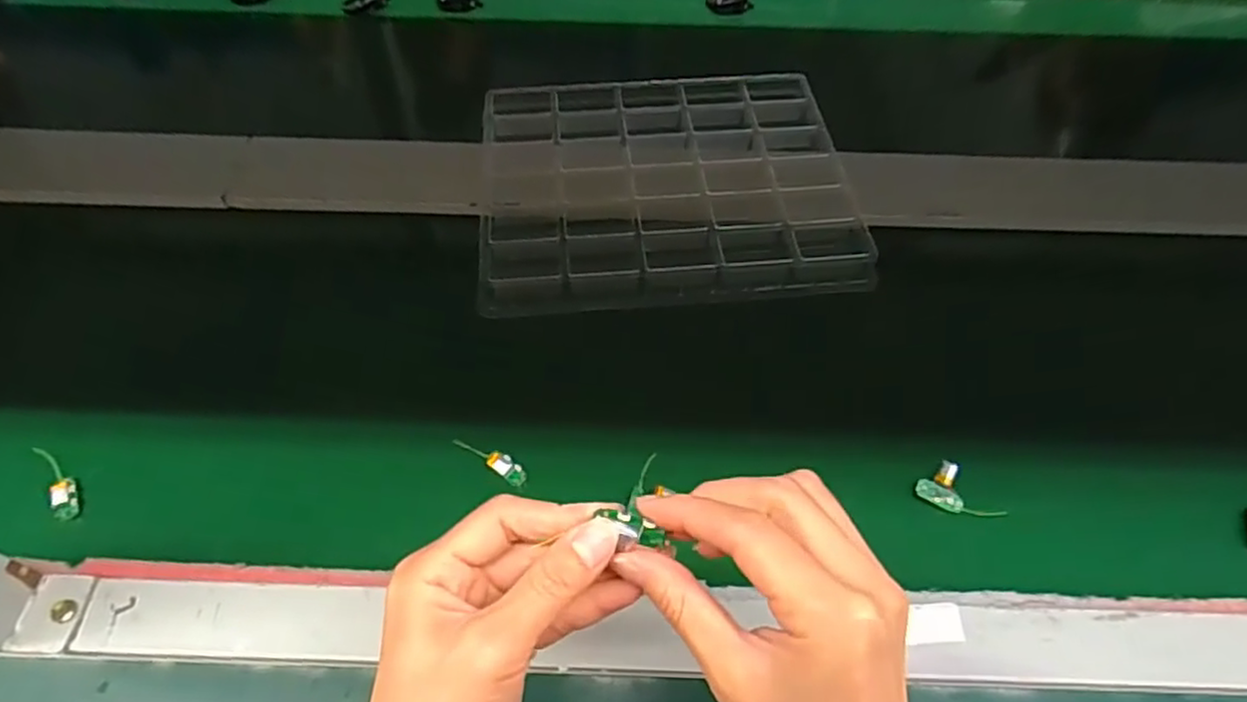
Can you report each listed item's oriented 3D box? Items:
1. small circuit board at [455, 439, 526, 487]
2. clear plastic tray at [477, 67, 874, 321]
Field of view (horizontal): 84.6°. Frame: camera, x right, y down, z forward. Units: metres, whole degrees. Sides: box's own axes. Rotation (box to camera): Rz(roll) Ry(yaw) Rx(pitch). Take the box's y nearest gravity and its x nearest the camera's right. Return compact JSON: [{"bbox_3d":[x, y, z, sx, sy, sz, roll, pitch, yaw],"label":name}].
[{"bbox_3d":[-0.085,0.070,0.441,0.050,0.006,0.014,30,57,3],"label":"small circuit board"},{"bbox_3d":[0.033,-0.141,0.576,0.292,0.043,0.237,-3,56,-4],"label":"clear plastic tray"}]

